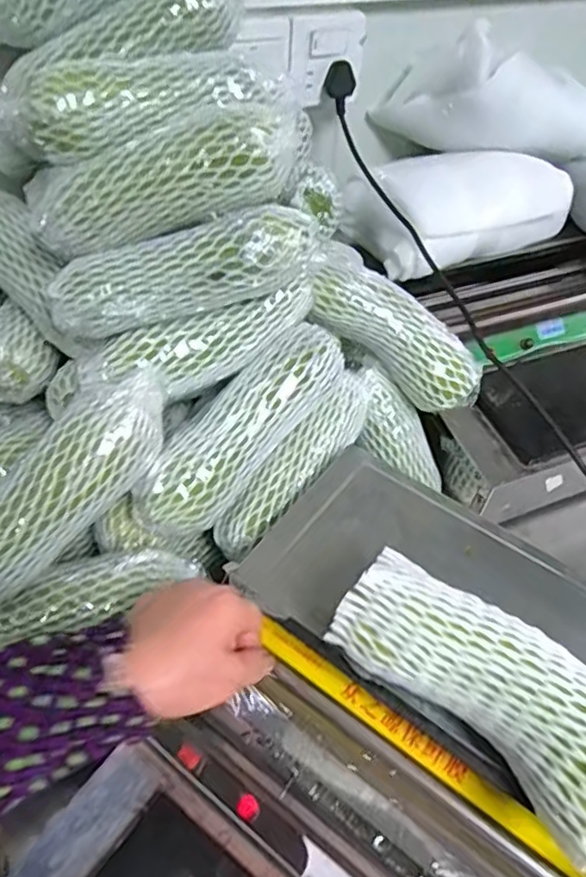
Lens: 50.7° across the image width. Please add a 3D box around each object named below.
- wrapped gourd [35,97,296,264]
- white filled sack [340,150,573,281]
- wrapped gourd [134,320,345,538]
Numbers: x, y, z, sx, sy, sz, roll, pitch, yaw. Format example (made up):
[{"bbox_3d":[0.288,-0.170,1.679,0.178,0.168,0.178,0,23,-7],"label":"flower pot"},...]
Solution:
[{"bbox_3d":[-0.107,-0.216,0.504,0.217,0.066,0.083,-19,49,3],"label":"wrapped gourd"},{"bbox_3d":[0.200,-0.292,0.769,0.264,0.077,0.148,-21,52,-22],"label":"white filled sack"},{"bbox_3d":[-0.045,-0.008,0.541,0.063,0.058,0.228,35,75,25],"label":"wrapped gourd"}]

